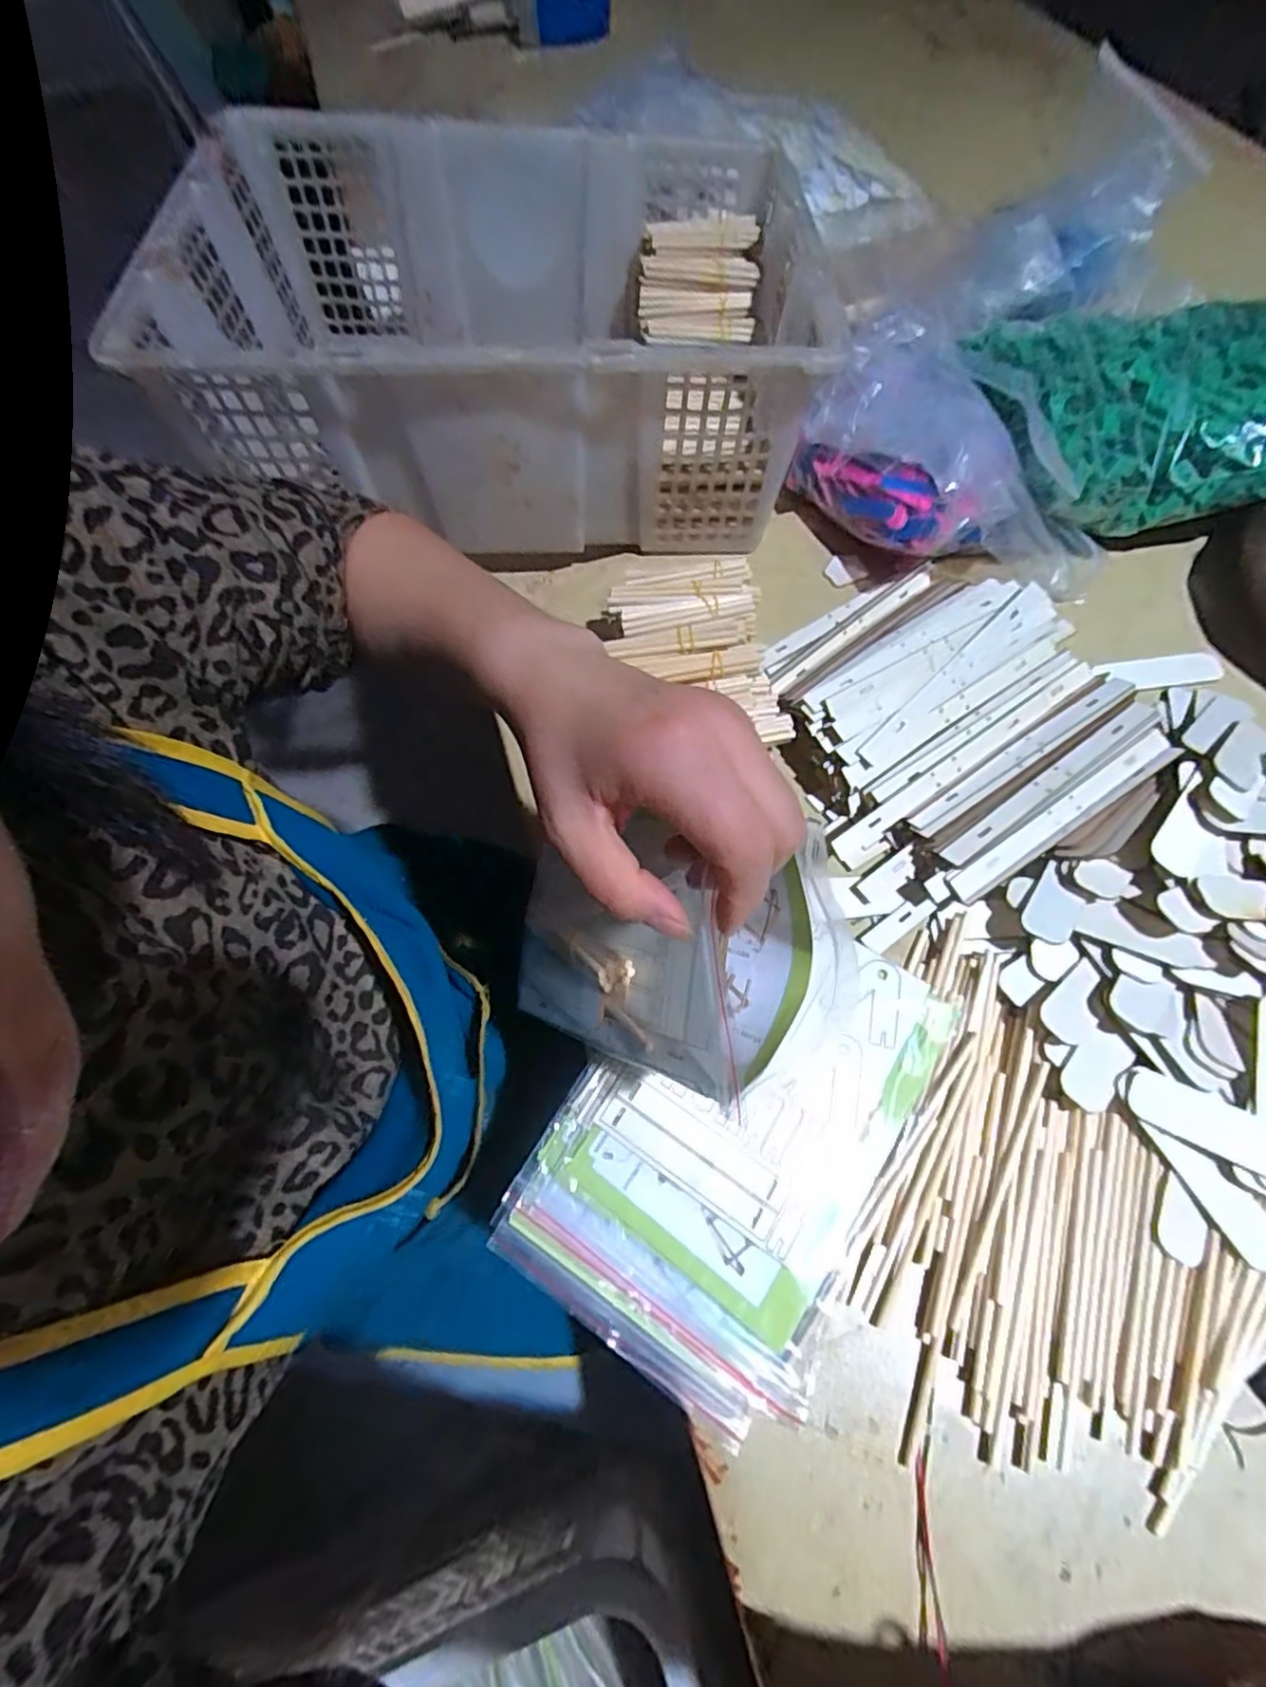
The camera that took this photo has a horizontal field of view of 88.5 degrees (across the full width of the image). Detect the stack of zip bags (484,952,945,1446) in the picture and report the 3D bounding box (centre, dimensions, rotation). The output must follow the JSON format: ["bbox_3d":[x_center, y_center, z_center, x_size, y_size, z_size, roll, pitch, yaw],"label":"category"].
[{"bbox_3d":[0.058,0.161,0.375,0.172,0.015,0.256,29,70,14],"label":"stack of zip bags"}]

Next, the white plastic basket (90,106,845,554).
[{"bbox_3d":[-0.102,-0.436,0.540,0.451,0.158,0.366,-2,66,1],"label":"white plastic basket"}]

